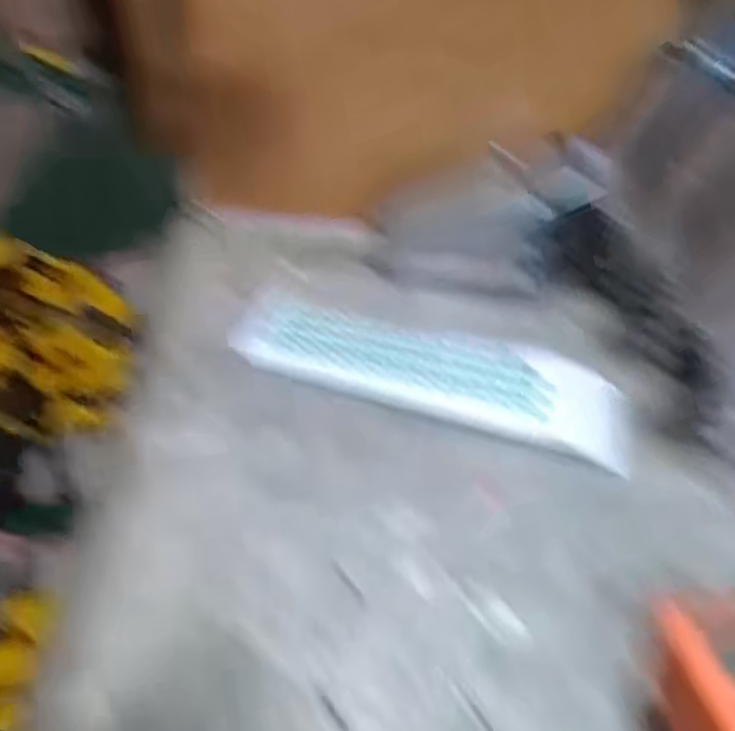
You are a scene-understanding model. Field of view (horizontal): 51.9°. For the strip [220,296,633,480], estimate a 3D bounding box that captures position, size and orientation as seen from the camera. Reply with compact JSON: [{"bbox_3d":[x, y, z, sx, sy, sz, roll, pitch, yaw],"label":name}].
[{"bbox_3d":[0.041,0.000,0.451,0.227,0.015,0.077,15,42,5],"label":"strip"}]

